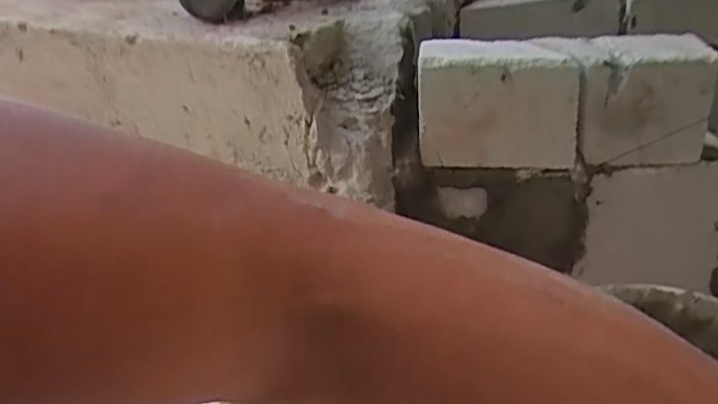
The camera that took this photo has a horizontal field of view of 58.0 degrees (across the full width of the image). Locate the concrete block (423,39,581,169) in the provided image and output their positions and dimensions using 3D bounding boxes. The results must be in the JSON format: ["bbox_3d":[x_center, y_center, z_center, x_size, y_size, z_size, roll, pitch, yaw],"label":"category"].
[{"bbox_3d":[0.137,-0.100,0.651,0.150,0.108,0.074,0,30,10],"label":"concrete block"}]

